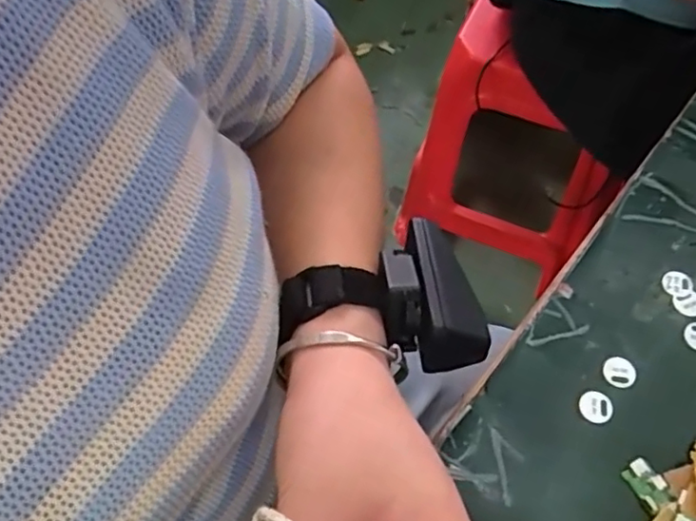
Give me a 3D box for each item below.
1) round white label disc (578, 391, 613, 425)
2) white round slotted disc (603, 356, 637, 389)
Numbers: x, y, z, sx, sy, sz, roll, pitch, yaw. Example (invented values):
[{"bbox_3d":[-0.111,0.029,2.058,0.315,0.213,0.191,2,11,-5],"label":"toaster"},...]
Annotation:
[{"bbox_3d":[0.131,0.077,0.325,0.016,0.004,0.017,-1,61,2],"label":"round white label disc"},{"bbox_3d":[0.147,0.061,0.334,0.016,0.004,0.017,-1,61,2],"label":"white round slotted disc"}]

